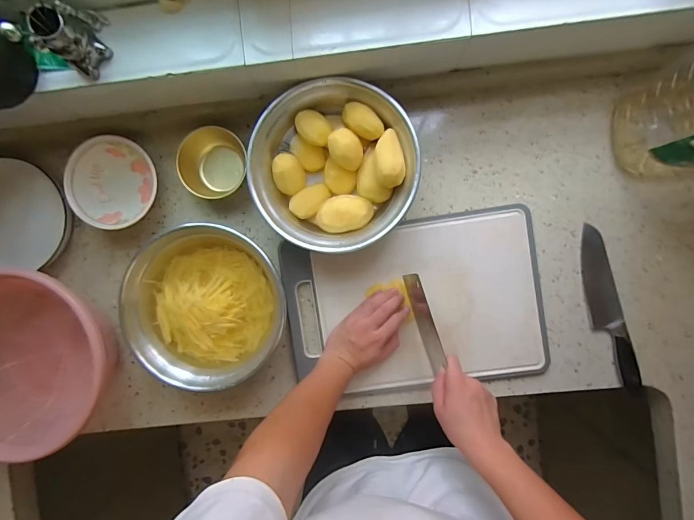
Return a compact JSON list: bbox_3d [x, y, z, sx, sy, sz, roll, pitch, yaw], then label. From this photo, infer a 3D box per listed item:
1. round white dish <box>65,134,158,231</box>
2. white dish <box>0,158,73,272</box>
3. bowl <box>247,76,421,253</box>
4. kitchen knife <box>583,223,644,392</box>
[{"bbox_3d":[-0.391,-0.130,0.615,0.145,0.048,0.145,0,92,3],"label":"round white dish"},{"bbox_3d":[-0.610,-0.079,0.668,0.157,0.026,0.196,5,99,-42],"label":"white dish"},{"bbox_3d":[-0.019,-0.143,0.578,0.241,0.085,0.252,0,92,3],"label":"bowl"},{"bbox_3d":[0.432,0.076,0.597,0.050,0.028,0.263,-14,92,3],"label":"kitchen knife"}]

